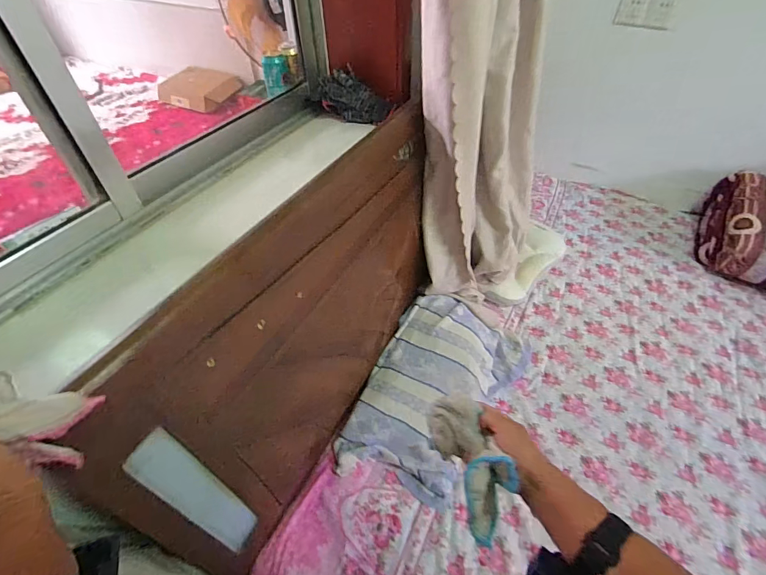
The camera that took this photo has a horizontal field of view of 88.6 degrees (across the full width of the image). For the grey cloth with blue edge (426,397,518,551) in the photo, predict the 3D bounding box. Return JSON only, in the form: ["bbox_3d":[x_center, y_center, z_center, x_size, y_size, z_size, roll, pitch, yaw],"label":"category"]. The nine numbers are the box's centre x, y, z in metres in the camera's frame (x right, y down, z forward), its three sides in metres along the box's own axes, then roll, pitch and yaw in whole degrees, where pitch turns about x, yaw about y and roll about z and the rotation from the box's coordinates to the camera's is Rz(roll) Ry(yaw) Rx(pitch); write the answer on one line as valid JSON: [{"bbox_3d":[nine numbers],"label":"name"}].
[{"bbox_3d":[0.107,0.207,0.456,0.063,0.078,0.163,-13,67,-12],"label":"grey cloth with blue edge"}]

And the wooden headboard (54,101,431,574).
[{"bbox_3d":[-0.109,0.064,0.809,0.057,0.566,0.901,12,50,30],"label":"wooden headboard"}]

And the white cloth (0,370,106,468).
[{"bbox_3d":[-0.312,0.107,0.343,0.045,0.126,0.064,-27,36,33],"label":"white cloth"}]

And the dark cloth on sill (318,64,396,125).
[{"bbox_3d":[-0.069,-0.493,1.019,0.188,0.111,0.074,2,46,2],"label":"dark cloth on sill"}]

